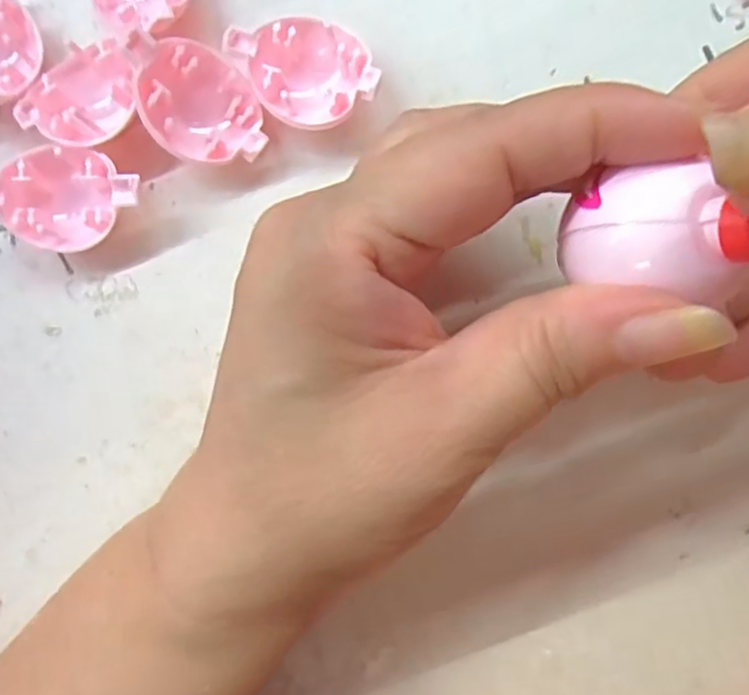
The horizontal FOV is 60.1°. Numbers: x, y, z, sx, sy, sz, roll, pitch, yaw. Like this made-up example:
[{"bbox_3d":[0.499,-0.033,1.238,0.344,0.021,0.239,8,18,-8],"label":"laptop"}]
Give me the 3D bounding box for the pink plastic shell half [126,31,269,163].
[{"bbox_3d":[-0.046,-0.066,0.176,0.030,0.022,0.029,-1,90,2],"label":"pink plastic shell half"}]

